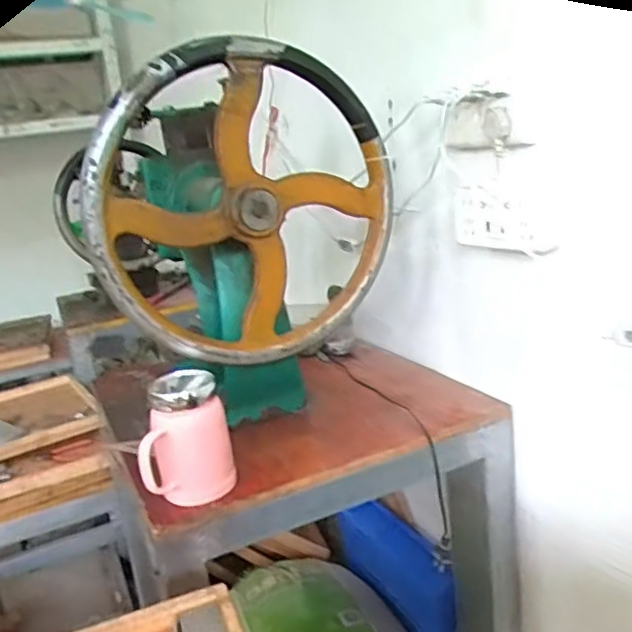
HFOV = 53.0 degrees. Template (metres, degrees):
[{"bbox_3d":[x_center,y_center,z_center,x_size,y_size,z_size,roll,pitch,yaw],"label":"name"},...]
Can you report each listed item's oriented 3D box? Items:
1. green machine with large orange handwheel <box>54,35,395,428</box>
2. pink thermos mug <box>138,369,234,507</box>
[{"bbox_3d":[-0.129,-0.098,0.898,0.385,0.468,0.286,-15,16,-27],"label":"green machine with large orange handwheel"},{"bbox_3d":[-0.153,0.148,0.743,0.100,0.161,0.068,-11,15,-12],"label":"pink thermos mug"}]

